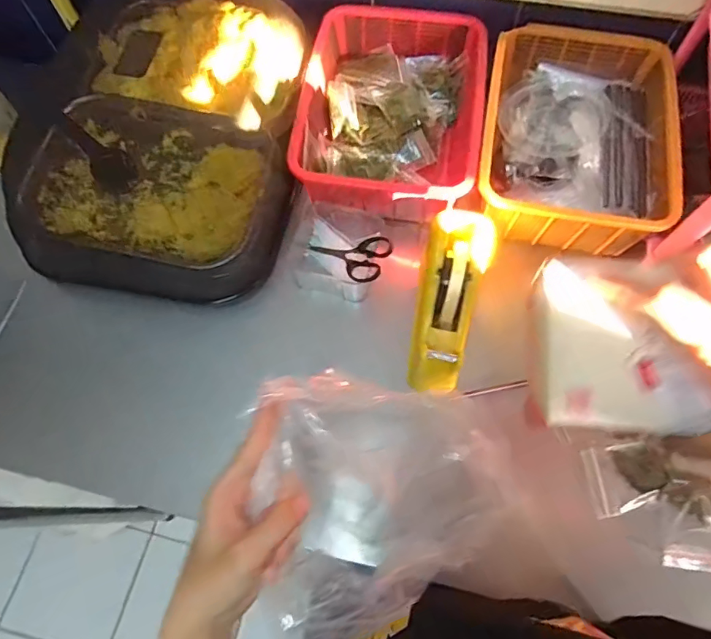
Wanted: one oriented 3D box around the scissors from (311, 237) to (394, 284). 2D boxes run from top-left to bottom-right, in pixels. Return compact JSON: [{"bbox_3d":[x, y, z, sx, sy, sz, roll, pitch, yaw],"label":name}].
[{"bbox_3d":[-0.008,-0.082,0.595,0.124,0.016,0.061,19,66,40],"label":"scissors"}]

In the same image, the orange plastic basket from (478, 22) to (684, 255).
[{"bbox_3d":[0.278,-0.233,0.631,0.225,0.095,0.296,12,69,6],"label":"orange plastic basket"}]

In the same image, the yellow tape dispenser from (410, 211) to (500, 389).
[{"bbox_3d":[0.103,-0.023,0.528,0.071,0.069,0.199,13,69,7],"label":"yellow tape dispenser"}]

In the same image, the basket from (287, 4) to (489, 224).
[{"bbox_3d":[0.050,-0.279,0.659,0.227,0.099,0.304,6,68,4],"label":"basket"}]

